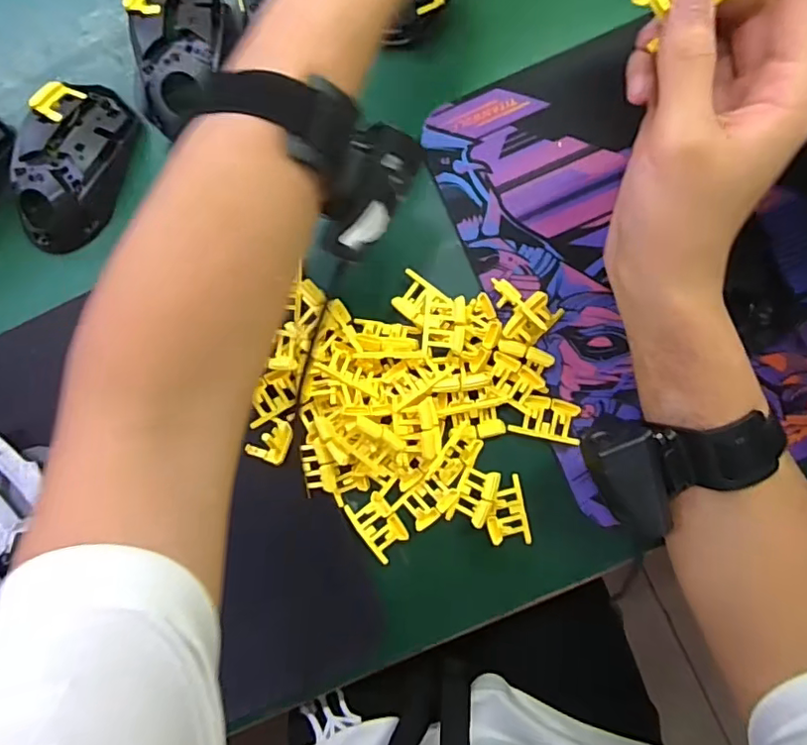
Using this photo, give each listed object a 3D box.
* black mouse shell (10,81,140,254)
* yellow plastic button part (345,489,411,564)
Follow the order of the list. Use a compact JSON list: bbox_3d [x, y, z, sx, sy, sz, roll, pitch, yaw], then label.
[{"bbox_3d":[-0.223,-0.143,0.384,0.069,0.032,0.113,6,87,4],"label":"black mouse shell"},{"bbox_3d":[-0.016,0.099,0.363,0.026,0.004,0.041,-36,85,1],"label":"yellow plastic button part"}]

